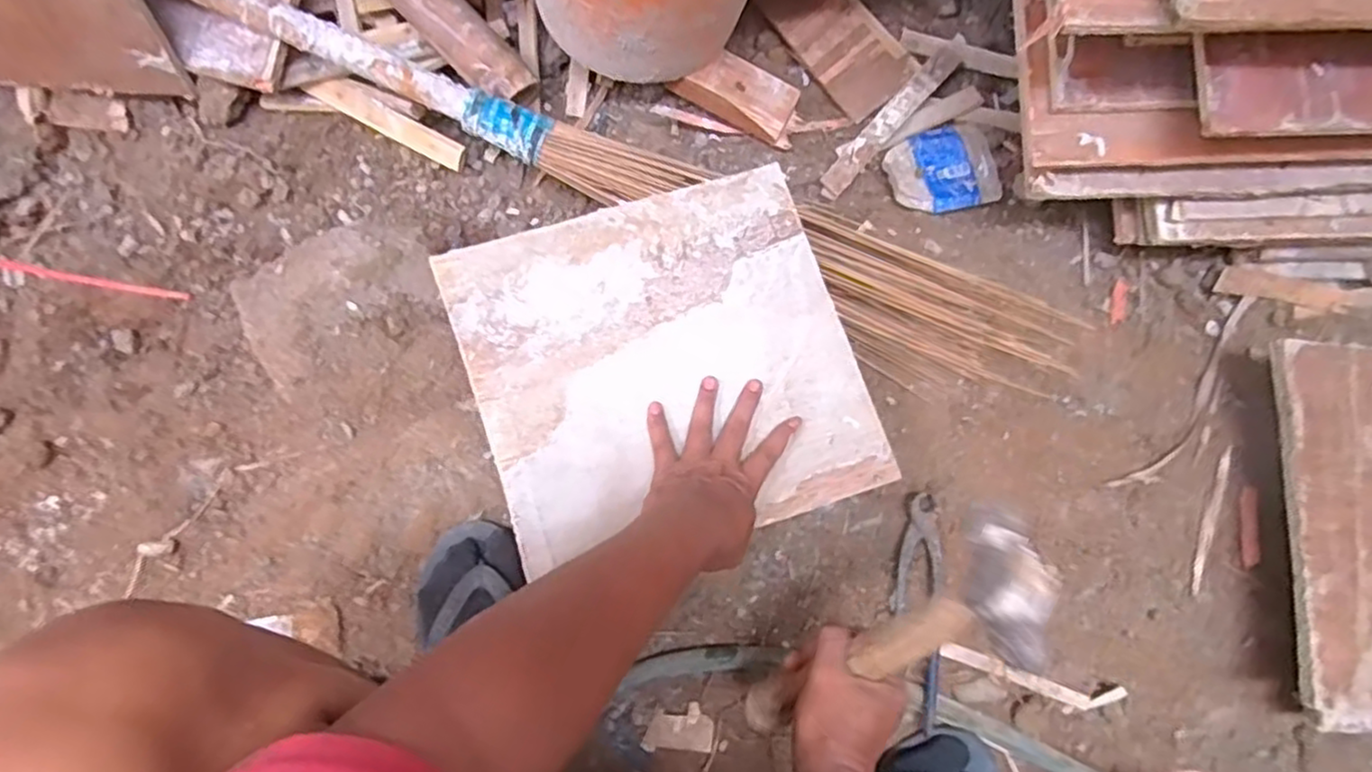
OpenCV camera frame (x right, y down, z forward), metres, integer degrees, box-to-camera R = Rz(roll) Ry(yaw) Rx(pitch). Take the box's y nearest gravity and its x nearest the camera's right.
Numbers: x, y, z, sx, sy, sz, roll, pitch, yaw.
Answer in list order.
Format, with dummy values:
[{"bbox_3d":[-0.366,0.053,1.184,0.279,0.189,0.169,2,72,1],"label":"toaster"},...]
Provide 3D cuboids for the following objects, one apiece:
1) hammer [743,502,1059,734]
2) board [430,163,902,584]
[{"bbox_3d":[0.132,0.187,0.505,0.056,0.295,0.092,45,42,7],"label":"hammer"},{"bbox_3d":[-0.018,-0.019,0.608,0.317,0.006,0.299,-17,79,-9],"label":"board"}]

